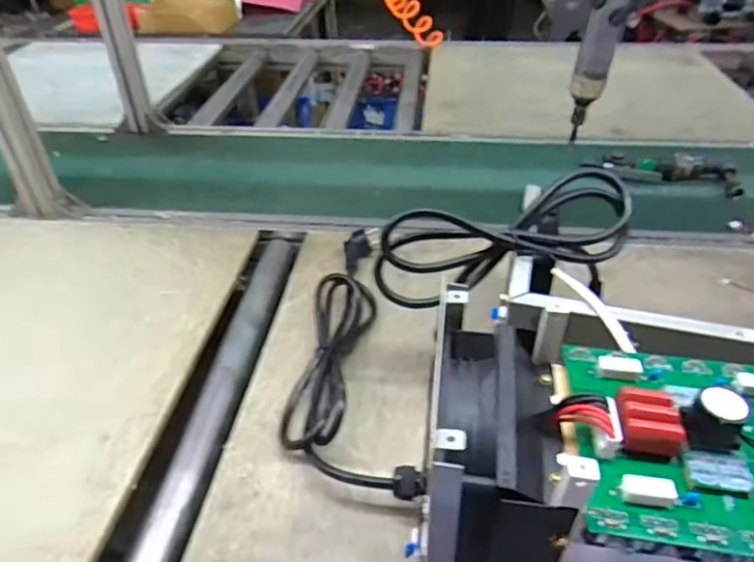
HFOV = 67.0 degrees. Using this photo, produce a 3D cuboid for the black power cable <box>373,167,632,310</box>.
[{"bbox_3d":[0.118,-0.035,0.528,0.234,0.098,0.102,-19,41,-22],"label":"black power cable"}]

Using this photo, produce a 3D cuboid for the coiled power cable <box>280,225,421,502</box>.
[{"bbox_3d":[-0.040,0.062,0.623,0.117,0.061,0.400,-4,38,-4],"label":"coiled power cable"}]

